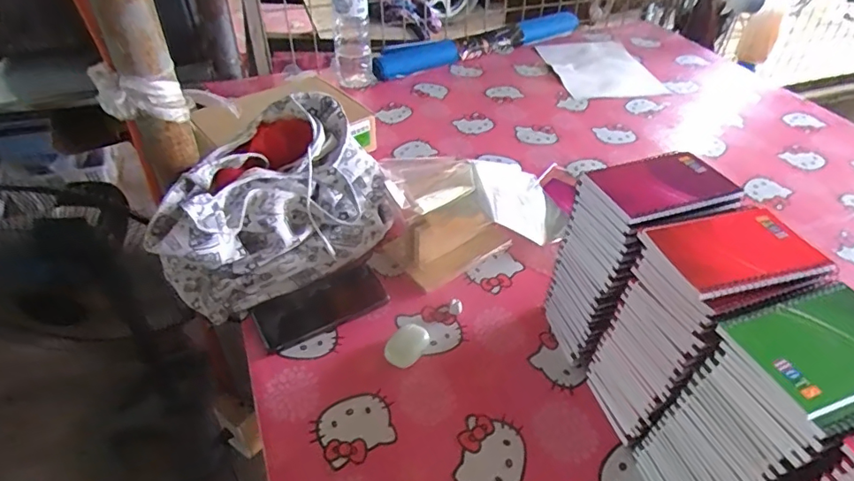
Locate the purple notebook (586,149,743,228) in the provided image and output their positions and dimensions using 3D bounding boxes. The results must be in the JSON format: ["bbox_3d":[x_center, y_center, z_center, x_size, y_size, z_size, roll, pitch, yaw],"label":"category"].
[{"bbox_3d":[0.233,-0.058,0.523,0.129,0.012,0.092,-14,44,-16],"label":"purple notebook"}]

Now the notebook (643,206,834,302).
[{"bbox_3d":[0.265,0.007,0.449,0.128,0.007,0.086,-9,43,-11],"label":"notebook"}]

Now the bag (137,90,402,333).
[{"bbox_3d":[-0.209,-0.055,0.714,0.313,0.165,0.190,-25,48,-25],"label":"bag"}]

